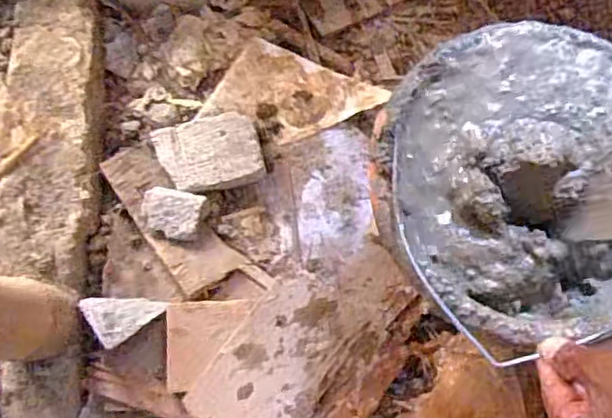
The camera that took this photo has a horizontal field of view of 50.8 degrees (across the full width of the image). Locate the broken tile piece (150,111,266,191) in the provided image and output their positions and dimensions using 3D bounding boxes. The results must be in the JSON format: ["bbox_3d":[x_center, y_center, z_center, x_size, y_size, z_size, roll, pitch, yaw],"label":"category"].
[{"bbox_3d":[-0.099,-0.058,0.663,0.104,0.019,0.080,-11,75,-2],"label":"broken tile piece"}]

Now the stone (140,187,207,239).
[{"bbox_3d":[-0.134,0.004,0.641,0.061,0.020,0.046,11,75,4],"label":"stone"}]

